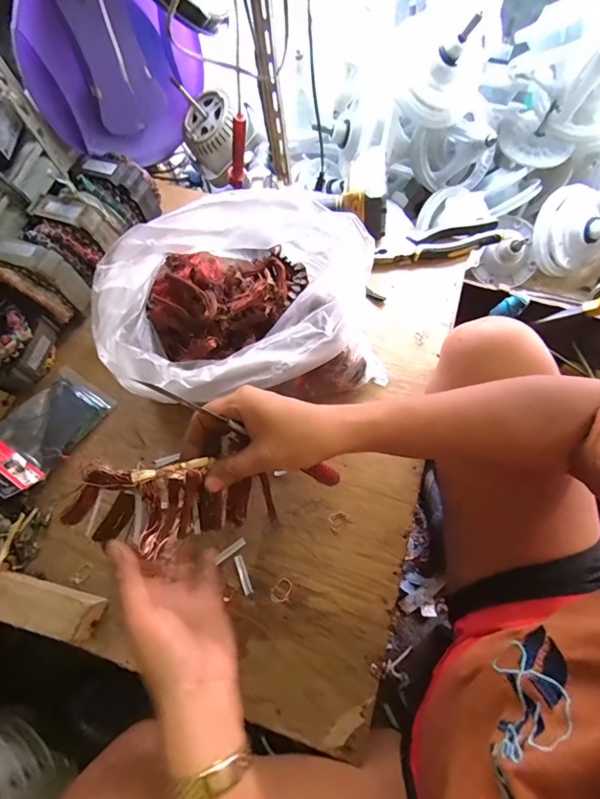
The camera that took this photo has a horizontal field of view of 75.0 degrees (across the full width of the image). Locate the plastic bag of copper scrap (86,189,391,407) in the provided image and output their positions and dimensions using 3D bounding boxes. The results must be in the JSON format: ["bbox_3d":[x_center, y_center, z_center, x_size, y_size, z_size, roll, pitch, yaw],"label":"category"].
[{"bbox_3d":[-0.061,-0.104,0.448,0.294,0.152,0.202,-15,68,-2],"label":"plastic bag of copper scrap"}]

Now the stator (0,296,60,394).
[{"bbox_3d":[-0.392,-0.074,0.512,0.107,0.074,0.103,-1,68,4],"label":"stator"}]

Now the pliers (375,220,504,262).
[{"bbox_3d":[0.199,-0.229,0.569,0.176,0.028,0.058,-20,68,-4],"label":"pliers"}]

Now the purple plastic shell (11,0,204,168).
[{"bbox_3d":[-0.276,-0.499,0.596,0.252,0.253,0.049,-32,70,-8],"label":"purple plastic shell"}]

